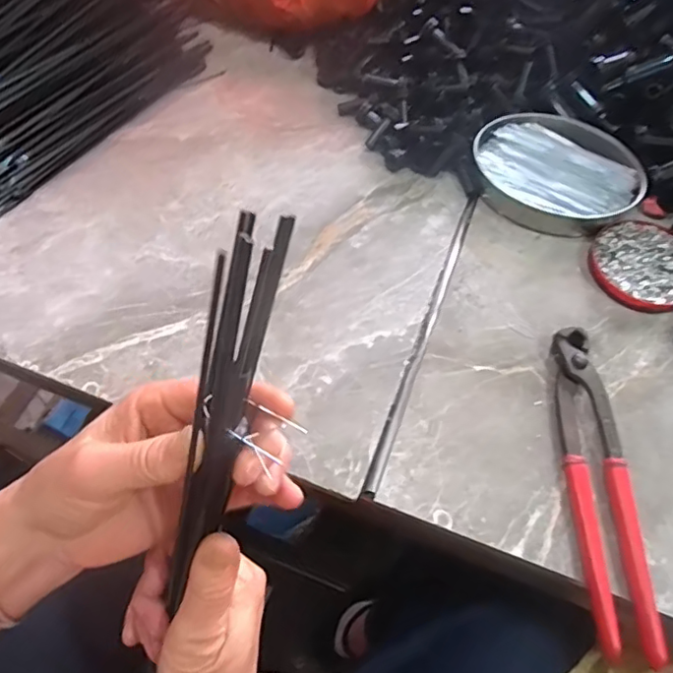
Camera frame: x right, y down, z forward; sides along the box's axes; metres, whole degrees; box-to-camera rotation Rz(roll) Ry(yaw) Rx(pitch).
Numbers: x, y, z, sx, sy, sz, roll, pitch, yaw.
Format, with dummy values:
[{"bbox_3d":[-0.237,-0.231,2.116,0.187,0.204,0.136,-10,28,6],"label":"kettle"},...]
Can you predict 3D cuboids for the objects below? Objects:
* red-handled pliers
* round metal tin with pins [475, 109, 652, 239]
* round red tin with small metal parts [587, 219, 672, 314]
[{"bbox_3d":[0.164,0.088,0.360,0.034,0.016,0.201,3,60,0],"label":"red-handled pliers"},{"bbox_3d":[0.185,-0.138,0.483,0.135,0.029,0.104,25,62,12],"label":"round metal tin with pins"},{"bbox_3d":[0.239,-0.055,0.442,0.080,0.008,0.080,1,60,-2],"label":"round red tin with small metal parts"}]

